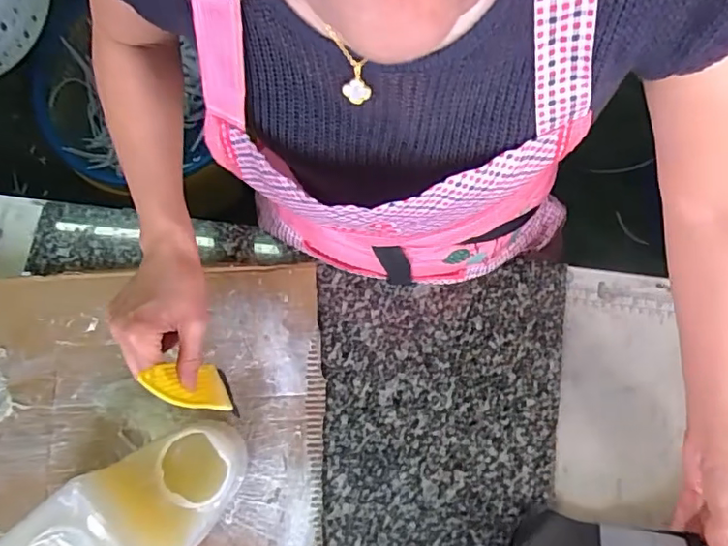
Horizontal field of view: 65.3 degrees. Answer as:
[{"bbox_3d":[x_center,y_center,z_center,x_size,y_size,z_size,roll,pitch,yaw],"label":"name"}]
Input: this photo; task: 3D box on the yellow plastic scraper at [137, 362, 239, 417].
[{"bbox_3d":[-0.152,0.097,0.501,0.006,0.129,0.042,-12,66,18],"label":"yellow plastic scraper"}]

